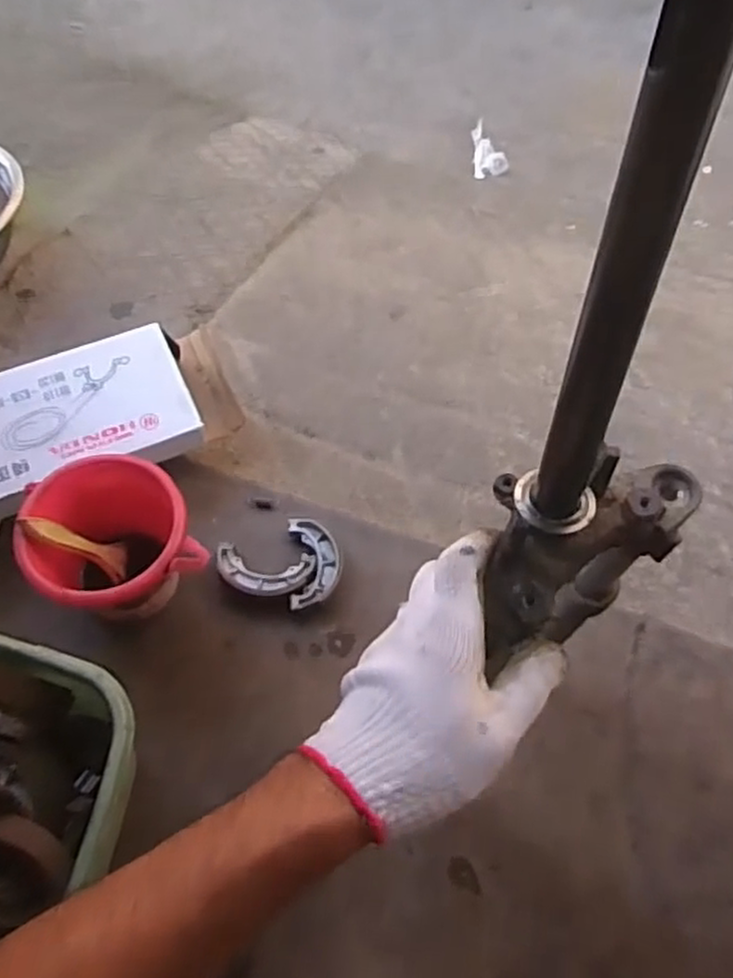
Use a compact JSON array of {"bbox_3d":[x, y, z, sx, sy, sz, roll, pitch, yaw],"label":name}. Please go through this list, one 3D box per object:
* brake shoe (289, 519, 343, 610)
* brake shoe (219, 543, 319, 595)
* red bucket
[{"bbox_3d":[-0.055,0.080,0.796,0.055,0.019,0.103,-2,61,-5],"label":"brake shoe"},{"bbox_3d":[-0.110,0.091,0.787,0.104,0.017,0.054,7,60,1],"label":"brake shoe"},{"bbox_3d":[-0.246,0.058,0.719,0.140,0.144,0.136,1,60,-3],"label":"red bucket"}]

